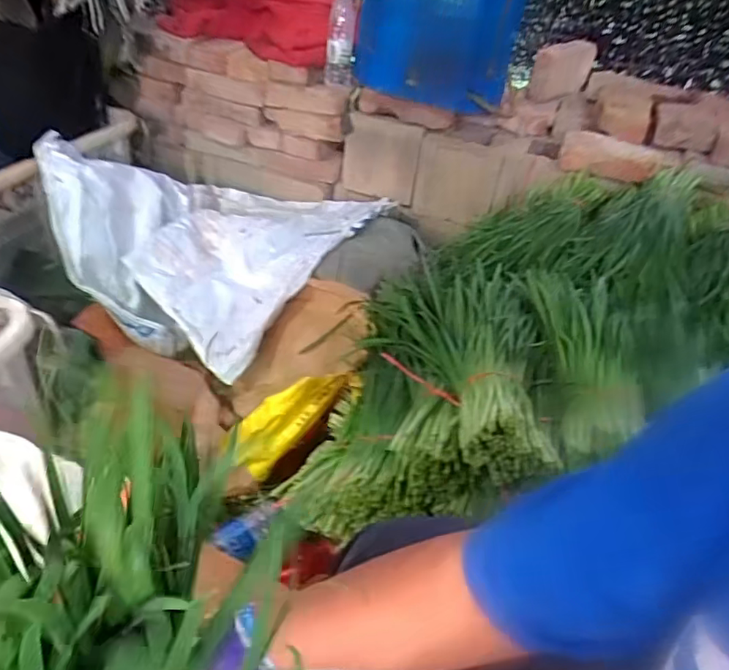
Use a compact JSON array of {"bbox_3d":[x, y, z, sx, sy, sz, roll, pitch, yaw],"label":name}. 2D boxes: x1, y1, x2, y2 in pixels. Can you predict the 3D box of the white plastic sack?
[{"bbox_3d":[-0.371,-0.268,1.293,0.637,0.236,0.589,26,43,22],"label":"white plastic sack"}]

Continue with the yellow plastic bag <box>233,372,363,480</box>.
[{"bbox_3d":[-0.118,0.137,0.937,0.240,0.089,0.063,-38,50,-1],"label":"yellow plastic bag"}]

